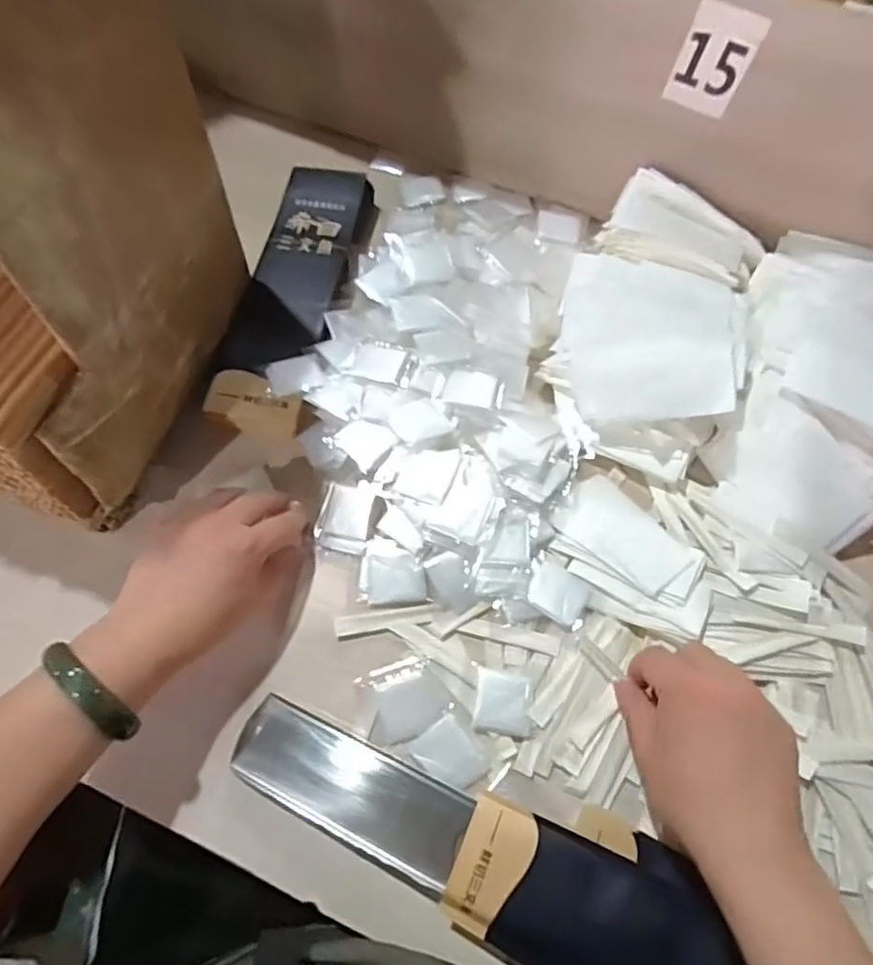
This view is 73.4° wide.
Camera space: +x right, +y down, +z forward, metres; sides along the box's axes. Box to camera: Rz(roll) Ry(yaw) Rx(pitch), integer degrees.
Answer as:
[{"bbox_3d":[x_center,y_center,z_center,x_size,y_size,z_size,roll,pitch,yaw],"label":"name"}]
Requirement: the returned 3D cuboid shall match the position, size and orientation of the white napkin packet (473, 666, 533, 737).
[{"bbox_3d":[0.047,0.152,0.403,0.039,0.004,0.040,10,67,5],"label":"white napkin packet"}]

